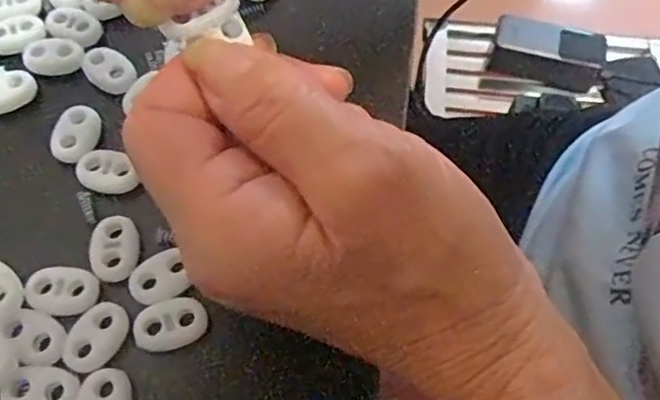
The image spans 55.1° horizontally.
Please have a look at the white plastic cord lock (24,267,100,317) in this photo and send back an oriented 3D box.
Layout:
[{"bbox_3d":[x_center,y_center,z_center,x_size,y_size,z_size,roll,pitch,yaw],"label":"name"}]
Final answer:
[{"bbox_3d":[-0.086,0.029,0.203,0.022,0.004,0.015,-2,64,-2],"label":"white plastic cord lock"}]

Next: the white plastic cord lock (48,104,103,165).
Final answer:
[{"bbox_3d":[-0.093,-0.025,0.230,0.016,0.004,0.023,5,64,1],"label":"white plastic cord lock"}]

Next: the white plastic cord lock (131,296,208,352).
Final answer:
[{"bbox_3d":[-0.050,0.038,0.198,0.022,0.004,0.015,-17,66,-9],"label":"white plastic cord lock"}]

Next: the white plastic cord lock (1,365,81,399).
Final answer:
[{"bbox_3d":[-0.085,0.057,0.188,0.022,0.004,0.016,-3,64,-3],"label":"white plastic cord lock"}]

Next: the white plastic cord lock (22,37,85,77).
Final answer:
[{"bbox_3d":[-0.108,-0.056,0.247,0.023,0.006,0.014,-13,65,-7],"label":"white plastic cord lock"}]

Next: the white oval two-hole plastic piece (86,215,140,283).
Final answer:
[{"bbox_3d":[-0.071,0.016,0.209,0.015,0.004,0.021,-2,64,-2],"label":"white oval two-hole plastic piece"}]

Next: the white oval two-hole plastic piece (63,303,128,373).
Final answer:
[{"bbox_3d":[-0.073,0.042,0.196,0.014,0.004,0.022,28,67,12],"label":"white oval two-hole plastic piece"}]

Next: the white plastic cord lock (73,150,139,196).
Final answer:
[{"bbox_3d":[-0.079,-0.010,0.223,0.022,0.006,0.014,4,64,1],"label":"white plastic cord lock"}]

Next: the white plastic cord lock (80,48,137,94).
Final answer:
[{"bbox_3d":[-0.085,-0.050,0.244,0.023,0.004,0.015,37,69,15],"label":"white plastic cord lock"}]

